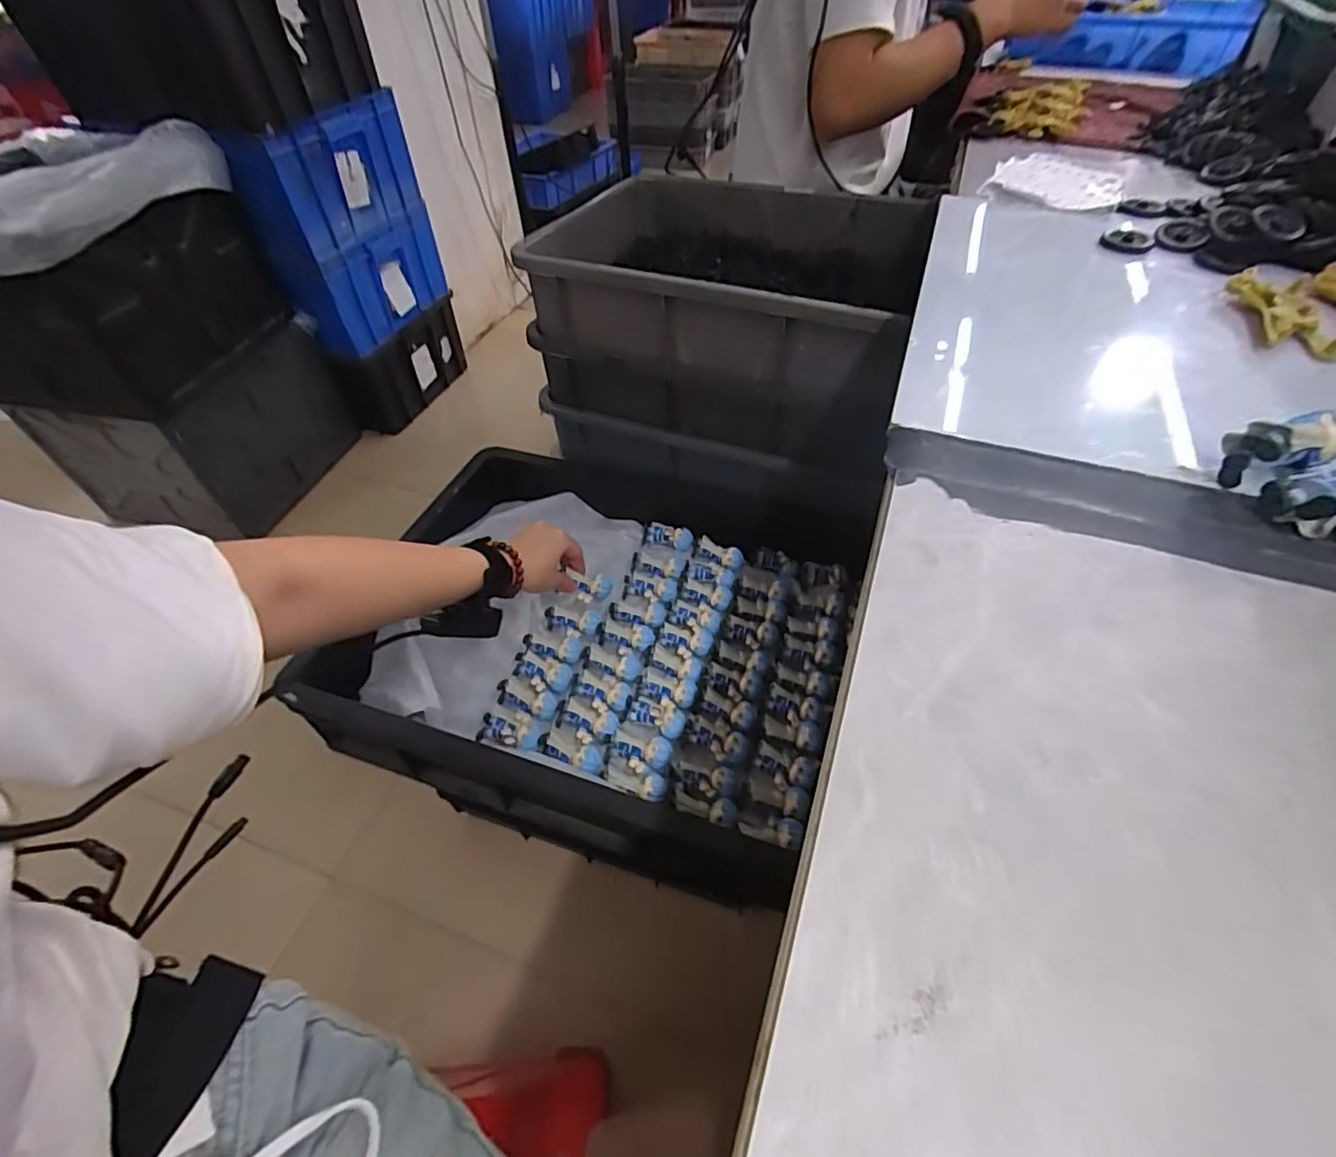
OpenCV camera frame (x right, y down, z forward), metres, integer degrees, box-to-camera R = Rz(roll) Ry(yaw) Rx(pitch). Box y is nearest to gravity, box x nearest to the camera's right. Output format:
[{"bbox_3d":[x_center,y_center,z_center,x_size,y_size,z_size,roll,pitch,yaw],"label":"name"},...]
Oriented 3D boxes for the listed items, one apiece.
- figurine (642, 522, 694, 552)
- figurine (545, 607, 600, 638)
[{"bbox_3d":[0.000,-0.053,0.756,0.066,0.021,0.026,13,52,13],"label":"figurine"},{"bbox_3d":[-0.107,0.051,0.668,0.065,0.020,0.032,2,50,4],"label":"figurine"}]

